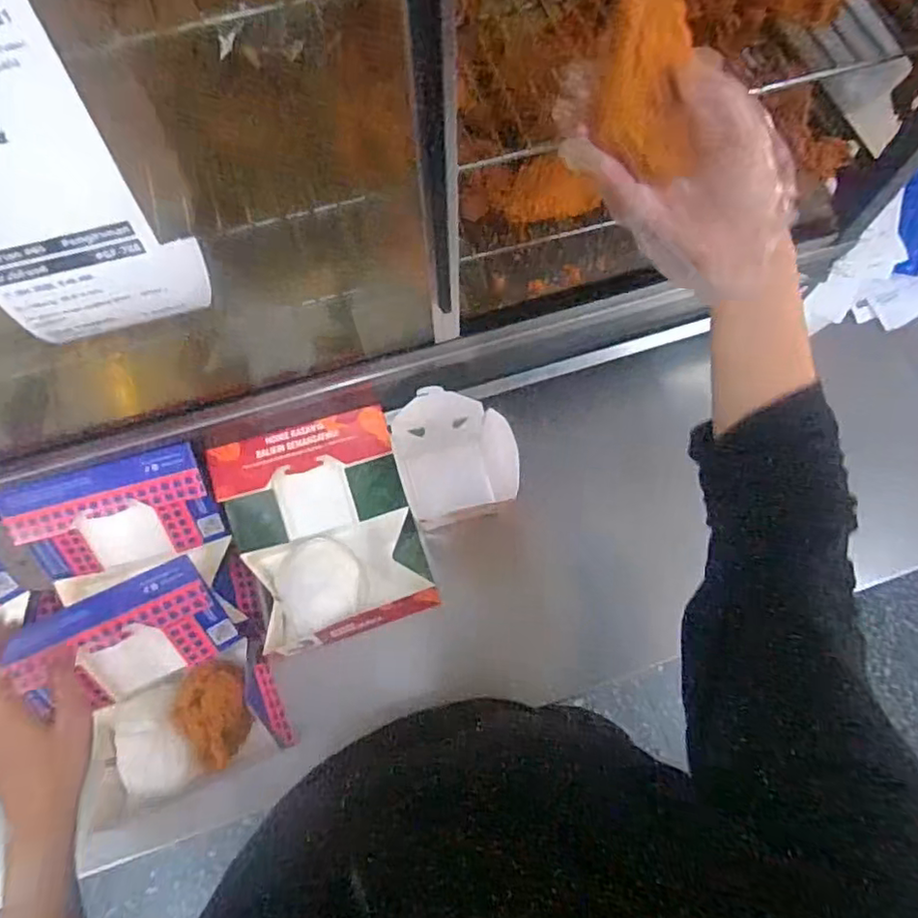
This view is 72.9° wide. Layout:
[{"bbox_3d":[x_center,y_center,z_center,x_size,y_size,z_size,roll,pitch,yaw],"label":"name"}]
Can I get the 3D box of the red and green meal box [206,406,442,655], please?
[{"bbox_3d":[-0.137,0.071,0.640,0.180,0.084,0.216,-17,91,-2],"label":"red and green meal box"}]

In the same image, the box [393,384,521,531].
[{"bbox_3d":[-0.003,-0.005,0.685,0.125,0.075,0.147,-11,101,3],"label":"box"}]

